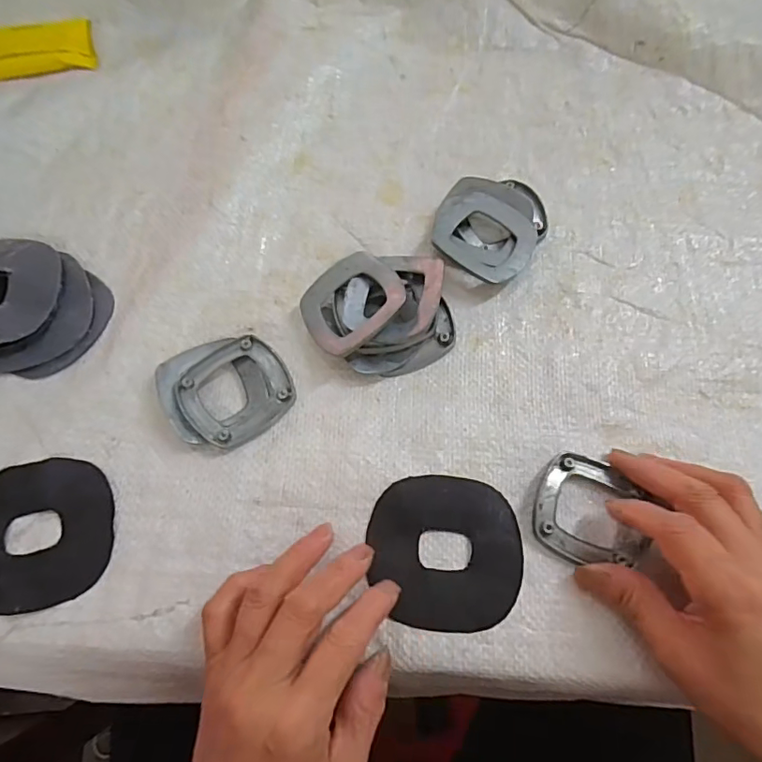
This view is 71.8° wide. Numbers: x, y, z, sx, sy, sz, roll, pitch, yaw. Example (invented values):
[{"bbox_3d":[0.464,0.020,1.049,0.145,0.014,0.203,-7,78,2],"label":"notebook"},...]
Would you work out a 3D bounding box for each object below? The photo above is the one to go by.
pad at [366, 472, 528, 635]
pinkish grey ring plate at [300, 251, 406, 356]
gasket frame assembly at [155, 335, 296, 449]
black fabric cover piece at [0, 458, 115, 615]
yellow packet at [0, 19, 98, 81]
[{"bbox_3d":[0.034,0.090,0.281,0.079,0.004,0.076,2,68,1],"label":"pad"},{"bbox_3d":[-0.018,-0.047,0.315,0.062,0.005,0.056,-38,62,4],"label":"pinkish grey ring plate"},{"bbox_3d":[-0.091,0.003,0.310,0.069,0.012,0.067,-29,71,-11],"label":"gasket frame assembly"},{"bbox_3d":[-0.185,0.081,0.281,0.079,0.006,0.076,-11,68,-5],"label":"black fabric cover piece"},{"bbox_3d":[-0.275,-0.256,0.410,0.099,0.010,0.048,-9,68,-4],"label":"yellow packet"}]

